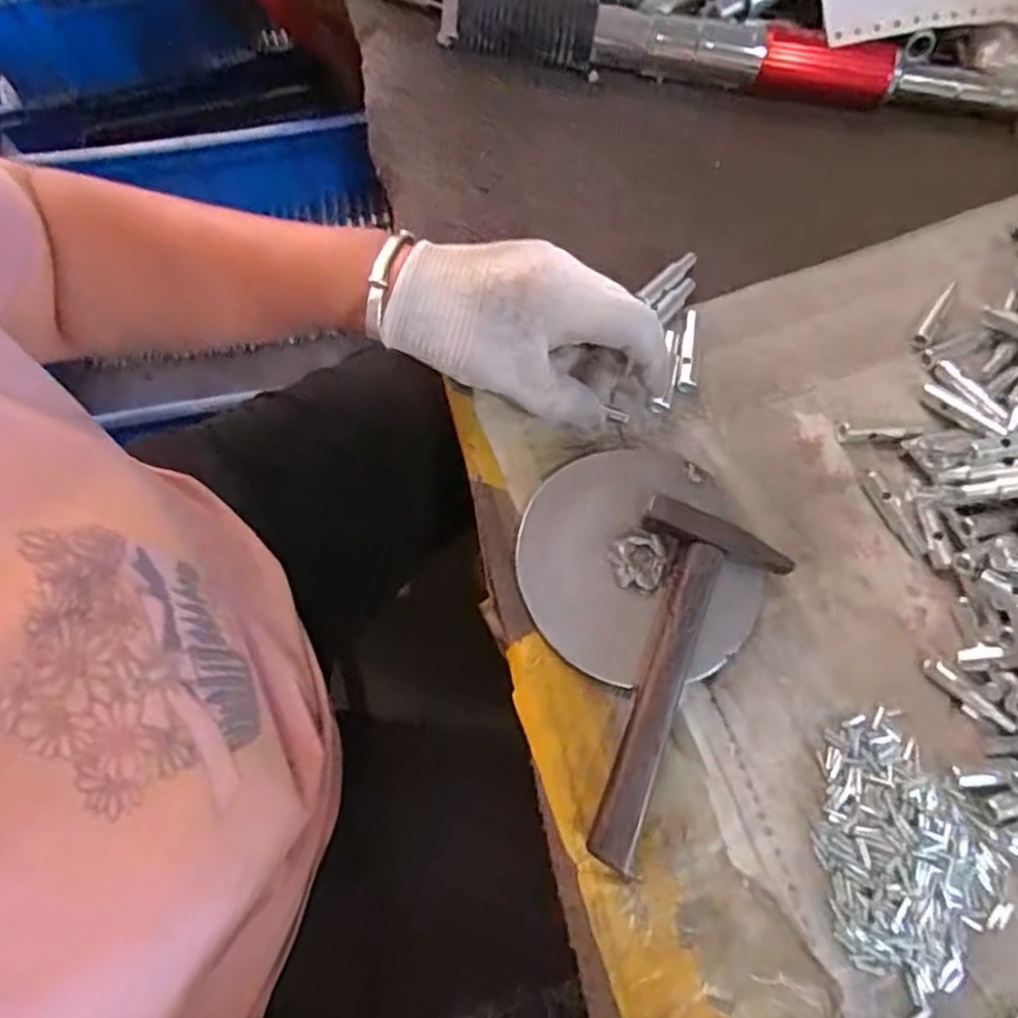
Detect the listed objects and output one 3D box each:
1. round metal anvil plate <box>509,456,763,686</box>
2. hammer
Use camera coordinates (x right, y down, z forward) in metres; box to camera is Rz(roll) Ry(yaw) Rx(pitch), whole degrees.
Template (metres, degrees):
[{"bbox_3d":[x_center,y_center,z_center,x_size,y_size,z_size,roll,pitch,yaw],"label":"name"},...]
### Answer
[{"bbox_3d":[0.067,0.026,0.372,0.121,0.013,0.120,0,72,-1],"label":"round metal anvil plate"},{"bbox_3d":[0.073,0.077,0.346,0.073,0.028,0.178,27,73,8],"label":"hammer"}]

